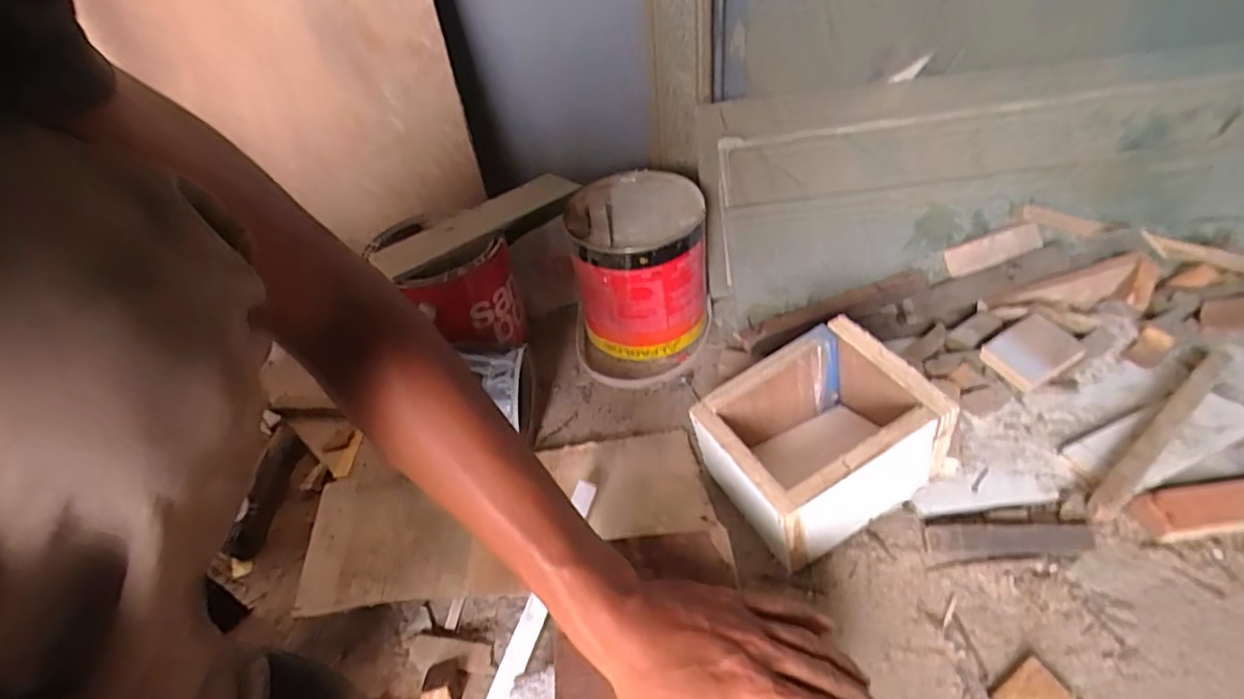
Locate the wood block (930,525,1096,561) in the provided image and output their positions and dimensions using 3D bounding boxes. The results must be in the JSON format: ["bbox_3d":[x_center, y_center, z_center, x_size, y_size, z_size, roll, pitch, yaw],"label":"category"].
[{"bbox_3d":[0.304,0.151,0.488,0.119,0.018,0.024,-3,40,5],"label":"wood block"}]

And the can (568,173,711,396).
[{"bbox_3d":[0.019,-0.079,0.692,0.146,0.172,0.177,-3,40,5],"label":"can"}]

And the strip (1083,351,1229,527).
[{"bbox_3d":[0.475,0.067,0.537,0.264,0.025,0.020,-31,45,-25],"label":"strip"}]

